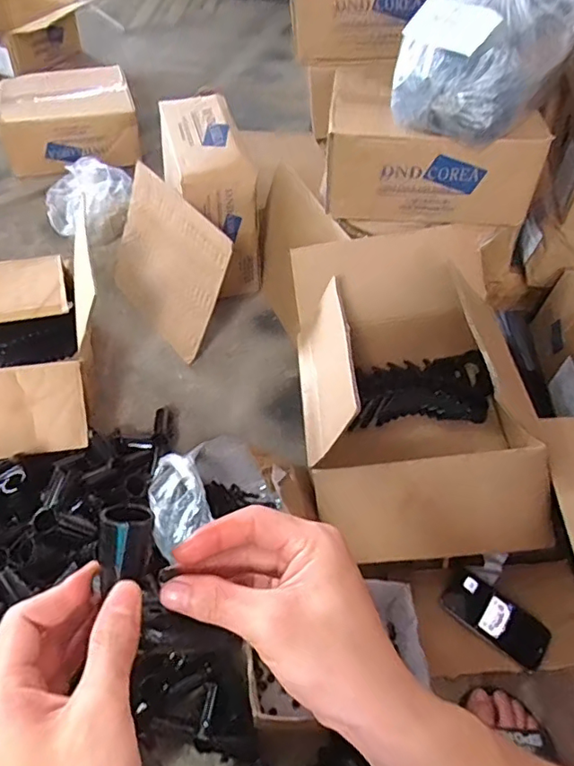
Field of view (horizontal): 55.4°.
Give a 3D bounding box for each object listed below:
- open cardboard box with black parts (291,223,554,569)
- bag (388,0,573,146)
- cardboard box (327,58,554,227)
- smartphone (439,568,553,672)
[{"bbox_3d":[0.182,0.013,0.845,0.317,0.255,0.485,0,51,-6],"label":"open cardboard box with black parts"},{"bbox_3d":[0.274,-0.472,0.776,0.218,0.166,0.214,28,53,17],"label":"bag"},{"bbox_3d":[0.234,-0.418,0.942,0.328,0.150,0.286,6,50,-1],"label":"cardboard box"},{"bbox_3d":[0.294,0.328,0.768,0.145,0.012,0.071,36,56,22],"label":"smartphone"}]

